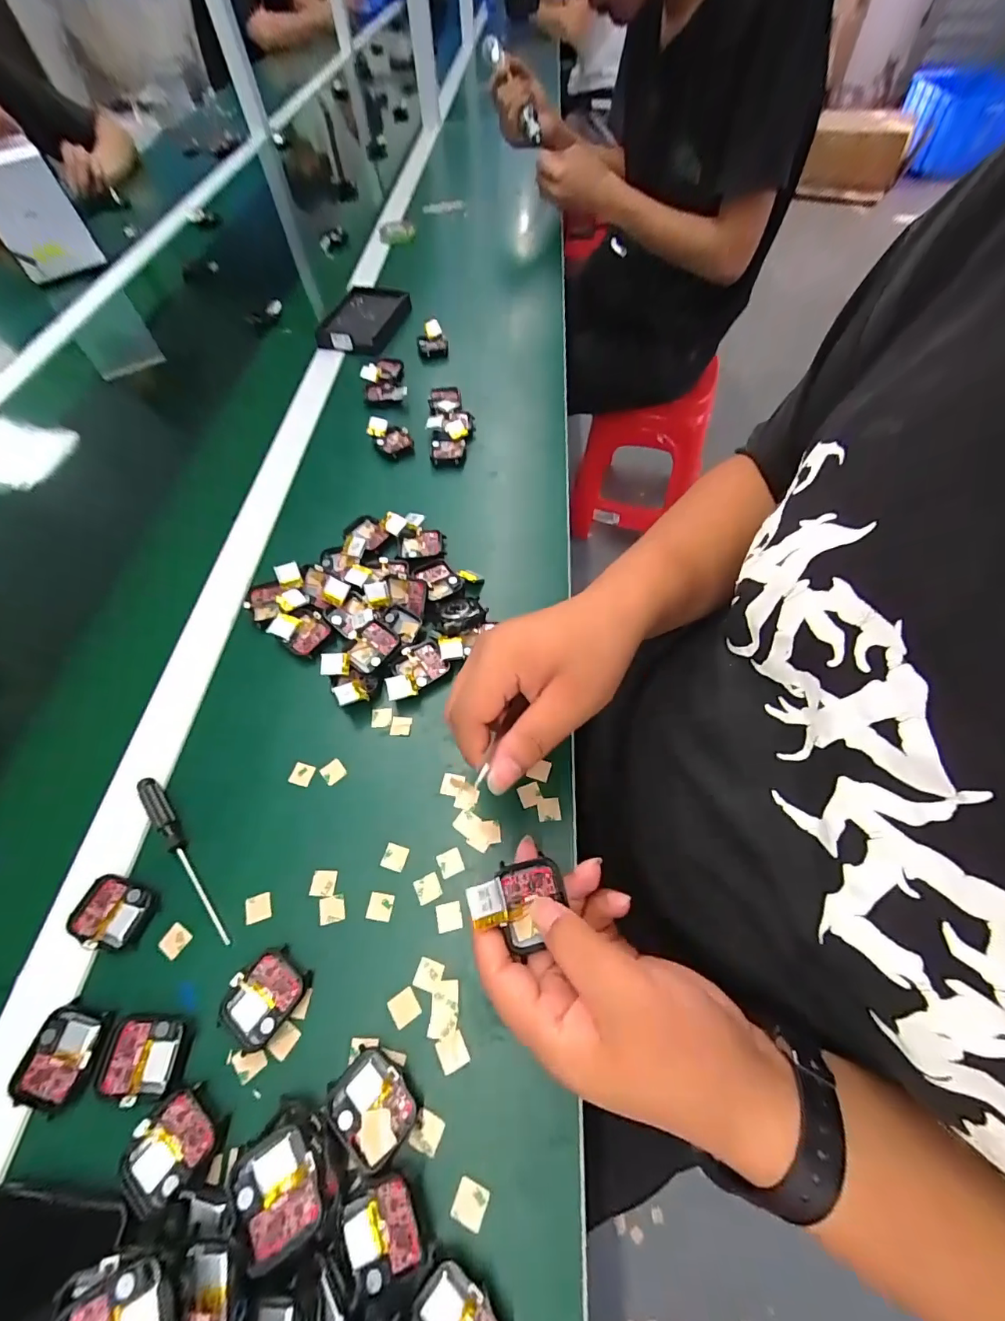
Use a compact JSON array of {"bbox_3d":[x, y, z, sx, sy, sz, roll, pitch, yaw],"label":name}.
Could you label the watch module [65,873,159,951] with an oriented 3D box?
[{"bbox_3d":[-0.247,0.160,0.308,0.045,0.006,0.039,9,60,5],"label":"watch module"}]

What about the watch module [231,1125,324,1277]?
[{"bbox_3d":[-0.105,0.248,0.226,0.035,0.006,0.041,-30,58,-16],"label":"watch module"}]

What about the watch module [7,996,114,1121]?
[{"bbox_3d":[-0.246,0.220,0.270,0.039,0.005,0.045,9,60,6],"label":"watch module"}]

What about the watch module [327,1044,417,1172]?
[{"bbox_3d":[-0.069,0.234,0.257,0.035,0.010,0.044,-37,66,-20],"label":"watch module"}]

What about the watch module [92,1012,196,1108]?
[{"bbox_3d":[-0.198,0.219,0.268,0.045,0.004,0.038,-1,59,-1],"label":"watch module"}]

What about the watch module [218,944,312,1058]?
[{"bbox_3d":[-0.140,0.196,0.282,0.037,0.010,0.047,33,64,18],"label":"watch module"}]

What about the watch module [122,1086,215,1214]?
[{"bbox_3d":[-0.171,0.250,0.248,0.035,0.008,0.040,38,66,20],"label":"watch module"}]

